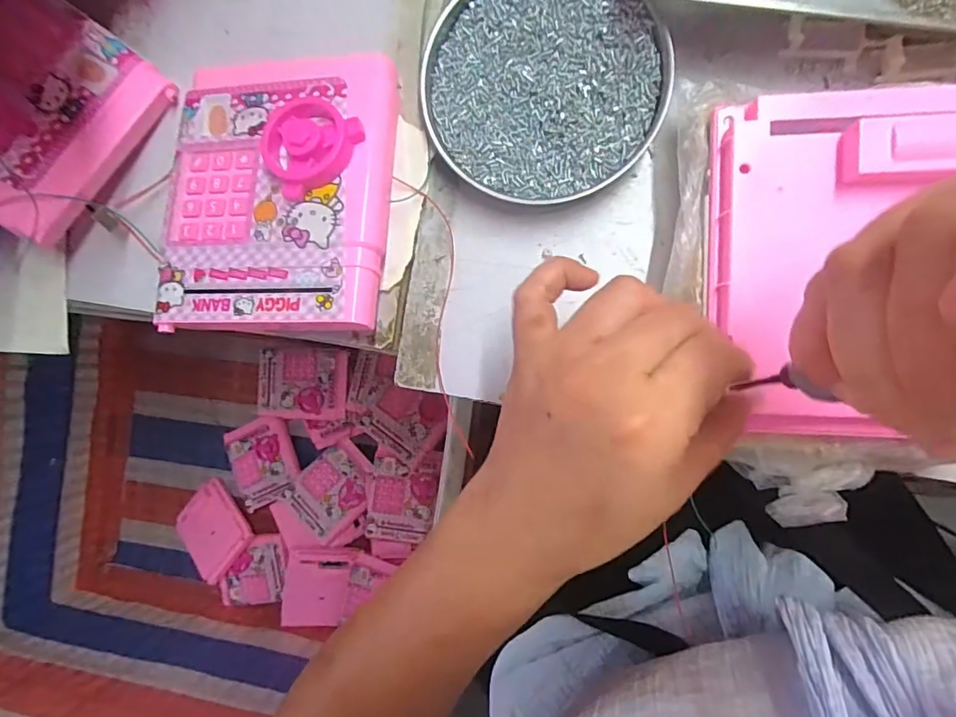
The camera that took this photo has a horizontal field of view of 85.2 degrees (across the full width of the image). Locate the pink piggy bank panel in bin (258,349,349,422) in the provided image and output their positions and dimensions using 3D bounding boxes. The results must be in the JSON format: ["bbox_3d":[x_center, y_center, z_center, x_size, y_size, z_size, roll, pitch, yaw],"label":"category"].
[{"bbox_3d":[-0.318,0.048,0.944,0.159,0.019,0.137,5,107,1],"label":"pink piggy bank panel in bin"}]

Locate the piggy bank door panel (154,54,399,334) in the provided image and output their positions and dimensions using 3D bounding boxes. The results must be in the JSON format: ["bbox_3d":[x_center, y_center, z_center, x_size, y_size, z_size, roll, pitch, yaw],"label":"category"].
[{"bbox_3d":[-0.116,-0.095,0.293,0.125,0.031,0.159,0,81,11],"label":"piggy bank door panel"}]

